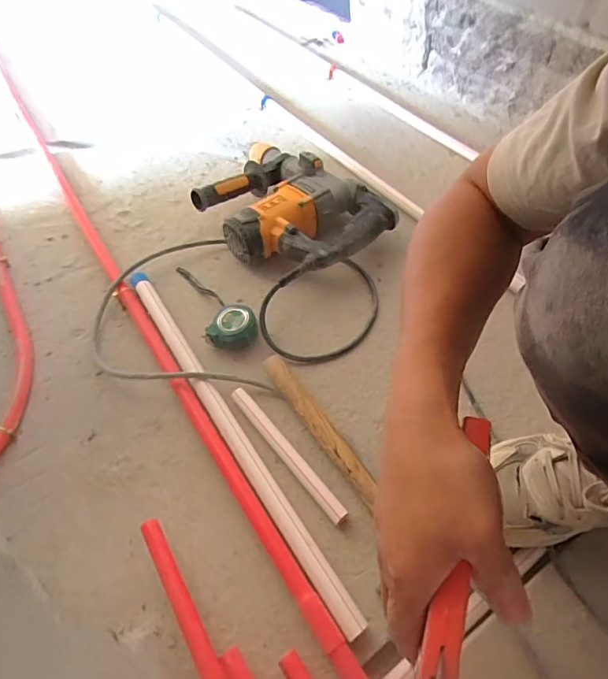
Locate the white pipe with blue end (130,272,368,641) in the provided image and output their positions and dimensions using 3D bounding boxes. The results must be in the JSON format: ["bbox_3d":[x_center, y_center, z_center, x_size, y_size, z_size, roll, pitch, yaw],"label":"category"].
[{"bbox_3d":[-0.107,0.092,0.605,0.027,0.026,0.578,-29,56,-17],"label":"white pipe with blue end"}]

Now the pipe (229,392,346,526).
[{"bbox_3d":[-0.022,0.134,0.568,0.019,0.016,0.206,-34,58,-20],"label":"pipe"}]

